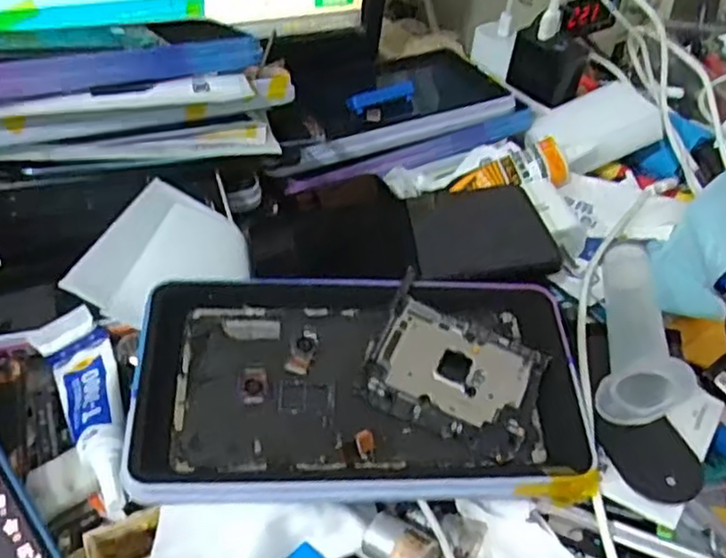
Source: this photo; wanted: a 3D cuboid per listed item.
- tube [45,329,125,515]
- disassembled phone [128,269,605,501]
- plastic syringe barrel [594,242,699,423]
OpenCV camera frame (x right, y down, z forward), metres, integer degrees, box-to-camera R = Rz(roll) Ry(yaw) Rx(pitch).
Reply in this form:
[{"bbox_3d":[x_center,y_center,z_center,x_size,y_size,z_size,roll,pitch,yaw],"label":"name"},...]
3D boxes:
[{"bbox_3d":[-0.114,0.059,0.295,0.026,0.015,0.095,-14,45,-22],"label":"tube"},{"bbox_3d":[0.000,0.043,0.297,0.183,0.012,0.103,1,56,-5],"label":"disassembled phone"},{"bbox_3d":[0.136,0.020,0.341,0.034,0.033,0.108,14,41,9],"label":"plastic syringe barrel"}]

